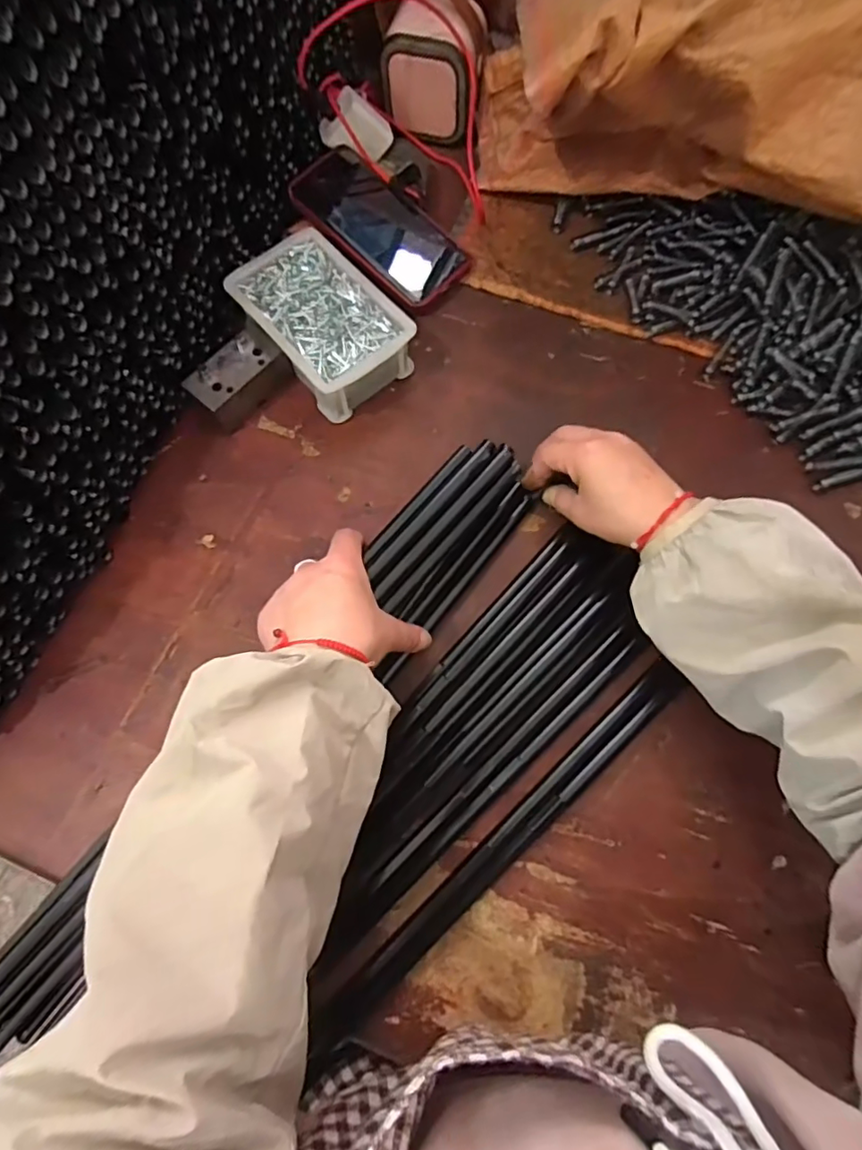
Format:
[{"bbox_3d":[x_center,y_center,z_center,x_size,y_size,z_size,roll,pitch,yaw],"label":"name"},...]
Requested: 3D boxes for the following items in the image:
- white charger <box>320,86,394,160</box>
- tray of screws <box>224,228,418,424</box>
[{"bbox_3d":[-0.070,-0.413,0.519,0.044,0.062,0.048,10,97,45],"label":"white charger"},{"bbox_3d":[-0.092,-0.211,0.473,0.096,0.052,0.152,-39,76,-11],"label":"tray of screws"}]

